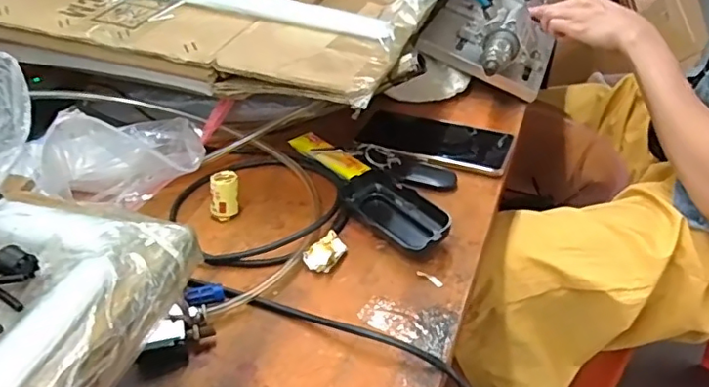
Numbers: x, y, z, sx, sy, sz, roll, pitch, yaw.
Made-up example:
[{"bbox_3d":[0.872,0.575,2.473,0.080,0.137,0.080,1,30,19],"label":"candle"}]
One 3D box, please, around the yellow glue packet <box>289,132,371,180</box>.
[{"bbox_3d":[-0.024,-0.041,0.602,0.033,0.012,0.114,-29,44,-28],"label":"yellow glue packet"}]

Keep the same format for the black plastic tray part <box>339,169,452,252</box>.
[{"bbox_3d":[0.040,0.017,0.525,0.046,0.026,0.116,-30,44,-29],"label":"black plastic tray part"}]

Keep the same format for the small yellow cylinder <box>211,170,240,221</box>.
[{"bbox_3d":[-0.123,0.001,0.542,0.030,0.040,0.026,-12,38,-10],"label":"small yellow cylinder"}]

